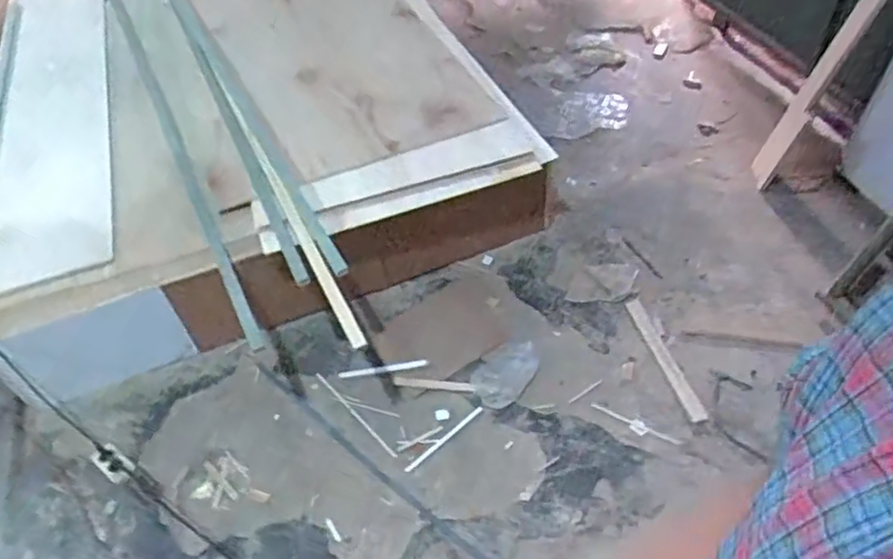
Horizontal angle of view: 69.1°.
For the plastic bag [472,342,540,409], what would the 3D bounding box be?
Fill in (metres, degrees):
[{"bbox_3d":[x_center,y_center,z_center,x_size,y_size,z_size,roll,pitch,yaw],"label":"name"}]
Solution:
[{"bbox_3d":[0.172,0.265,1.829,0.216,0.015,0.144,-34,54,-23],"label":"plastic bag"}]

